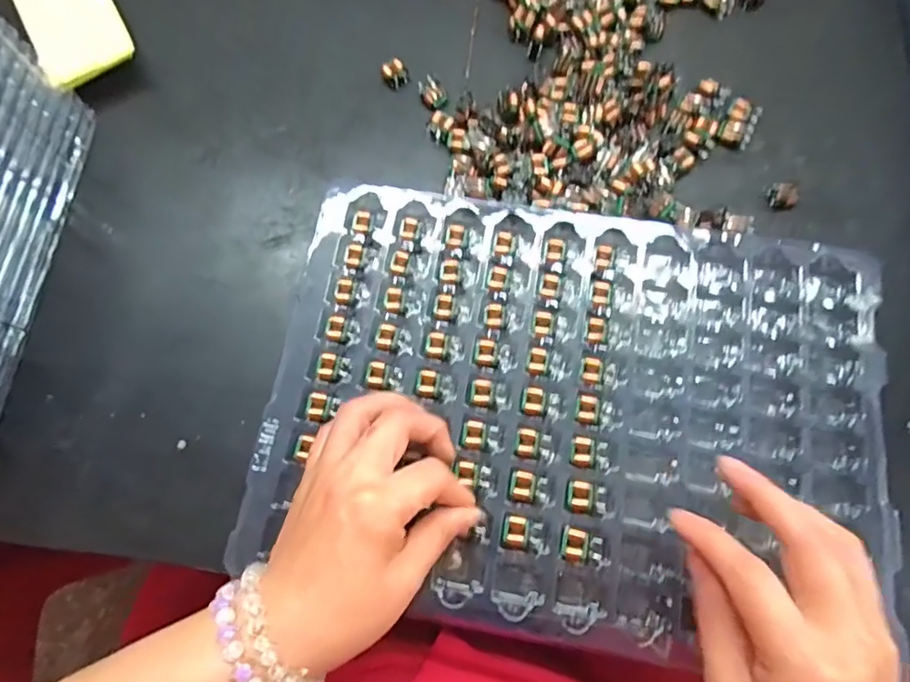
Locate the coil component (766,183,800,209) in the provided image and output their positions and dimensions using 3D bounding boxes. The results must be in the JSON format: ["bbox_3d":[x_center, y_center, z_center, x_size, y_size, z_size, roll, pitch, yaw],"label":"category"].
[{"bbox_3d":[0.207,-0.092,0.345,0.017,0.008,0.015,9,75,4],"label":"coil component"}]

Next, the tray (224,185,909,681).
[{"bbox_3d":[0.065,0.034,0.307,0.332,0.019,0.231,8,75,4],"label":"tray"}]

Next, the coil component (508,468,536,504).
[{"bbox_3d":[0.037,0.079,0.297,0.015,0.005,0.017,6,75,4],"label":"coil component"}]

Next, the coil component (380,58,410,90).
[{"bbox_3d":[-0.041,-0.186,0.379,0.018,0.005,0.018,-26,75,-5],"label":"coil component"}]

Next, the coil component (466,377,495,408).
[{"bbox_3d":[0.015,0.030,0.312,0.016,0.007,0.016,3,74,3],"label":"coil component"}]

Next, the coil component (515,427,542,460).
[{"bbox_3d":[0.041,0.057,0.304,0.014,0.004,0.016,6,75,4],"label":"coil component"}]

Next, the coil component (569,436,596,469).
[{"bbox_3d":[0.070,0.062,0.301,0.014,0.005,0.017,10,75,5],"label":"coil component"}]

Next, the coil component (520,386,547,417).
[{"bbox_3d":[0.045,0.034,0.311,0.014,0.004,0.017,11,75,5],"label":"coil component"}]

